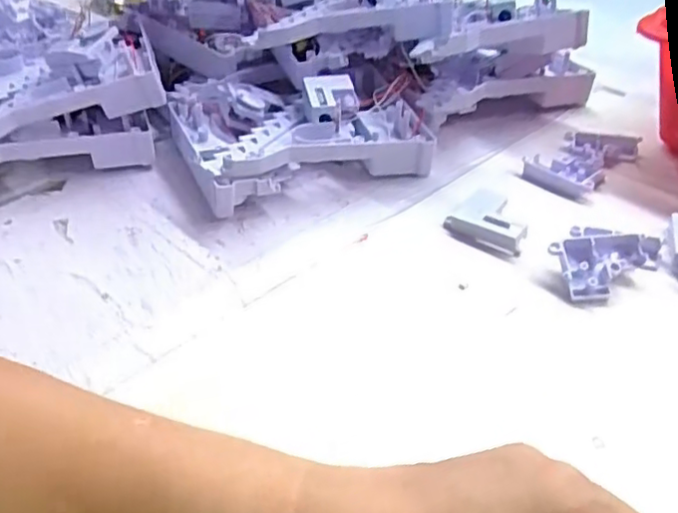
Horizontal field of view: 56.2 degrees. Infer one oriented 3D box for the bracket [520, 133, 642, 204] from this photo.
[{"bbox_3d":[0.177,-0.070,0.462,0.051,0.014,0.084,28,48,33],"label":"bracket"}]

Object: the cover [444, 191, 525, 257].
[{"bbox_3d":[0.096,-0.022,0.401,0.050,0.016,0.034,26,47,32],"label":"cover"}]

